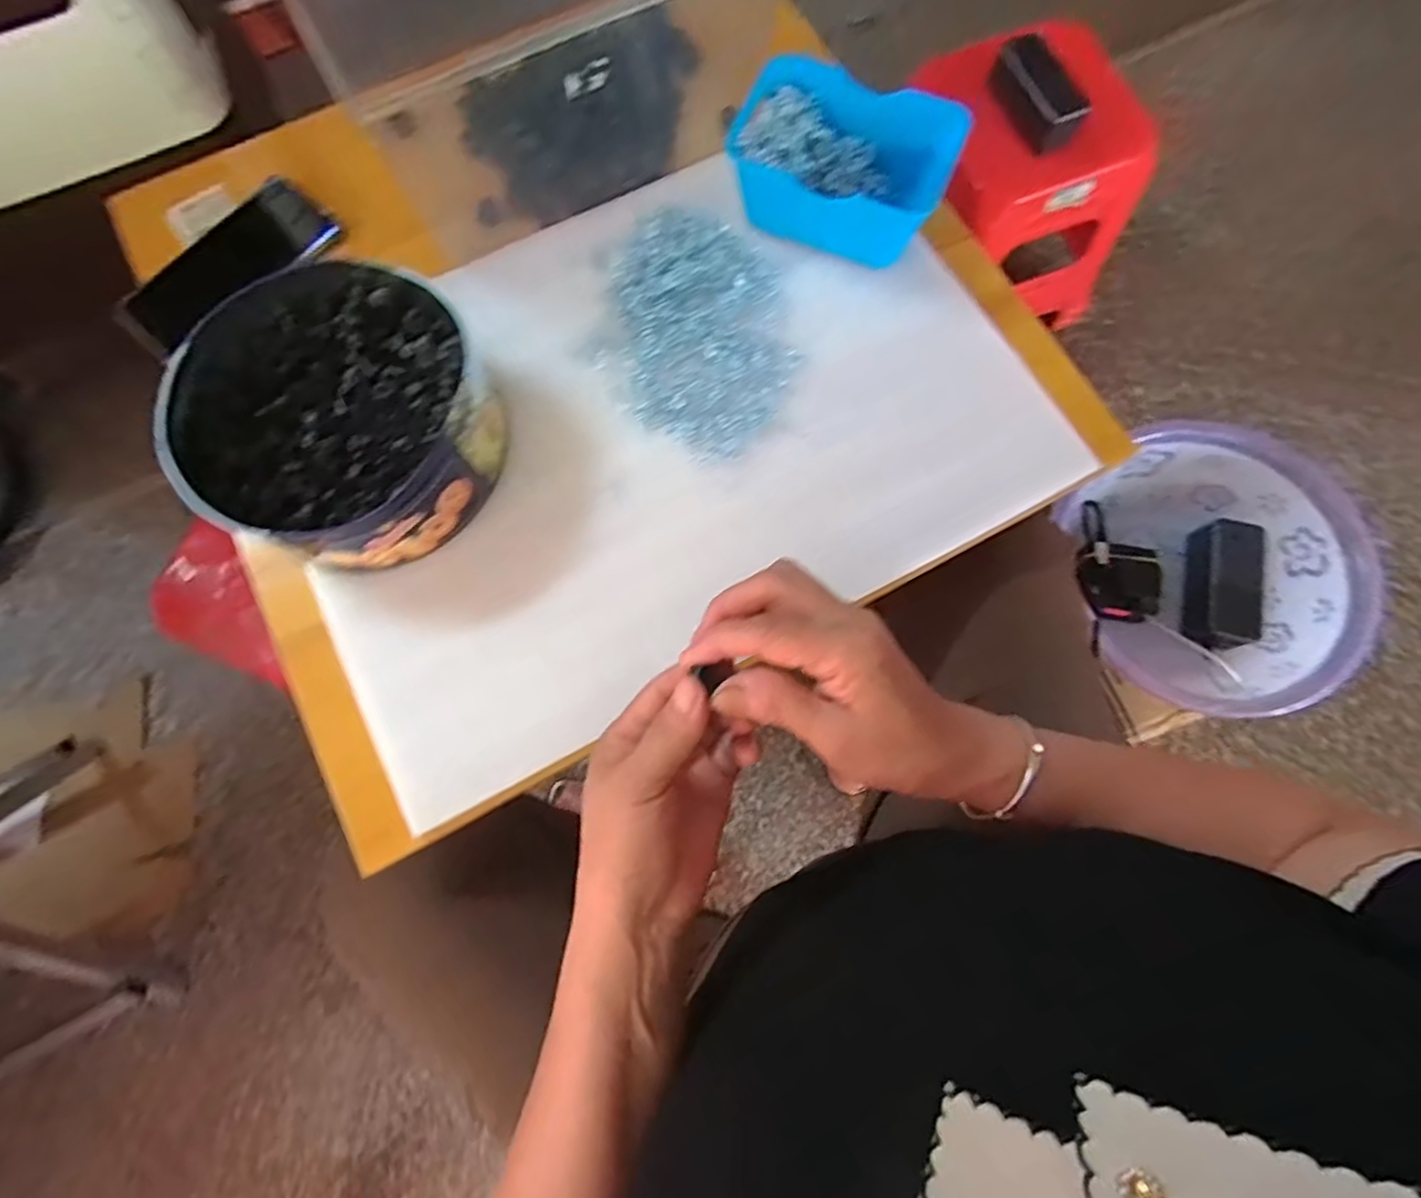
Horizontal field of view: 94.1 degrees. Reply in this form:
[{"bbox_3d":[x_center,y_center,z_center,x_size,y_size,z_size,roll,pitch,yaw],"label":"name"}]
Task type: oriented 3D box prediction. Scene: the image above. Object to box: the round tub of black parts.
[{"bbox_3d":[-0.237,-0.121,0.433,0.185,0.062,0.185,0,75,1],"label":"round tub of black parts"}]

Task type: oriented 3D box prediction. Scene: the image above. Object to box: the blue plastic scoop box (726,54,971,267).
[{"bbox_3d":[0.094,-0.314,0.480,0.151,0.057,0.104,24,77,7],"label":"blue plastic scoop box"}]

